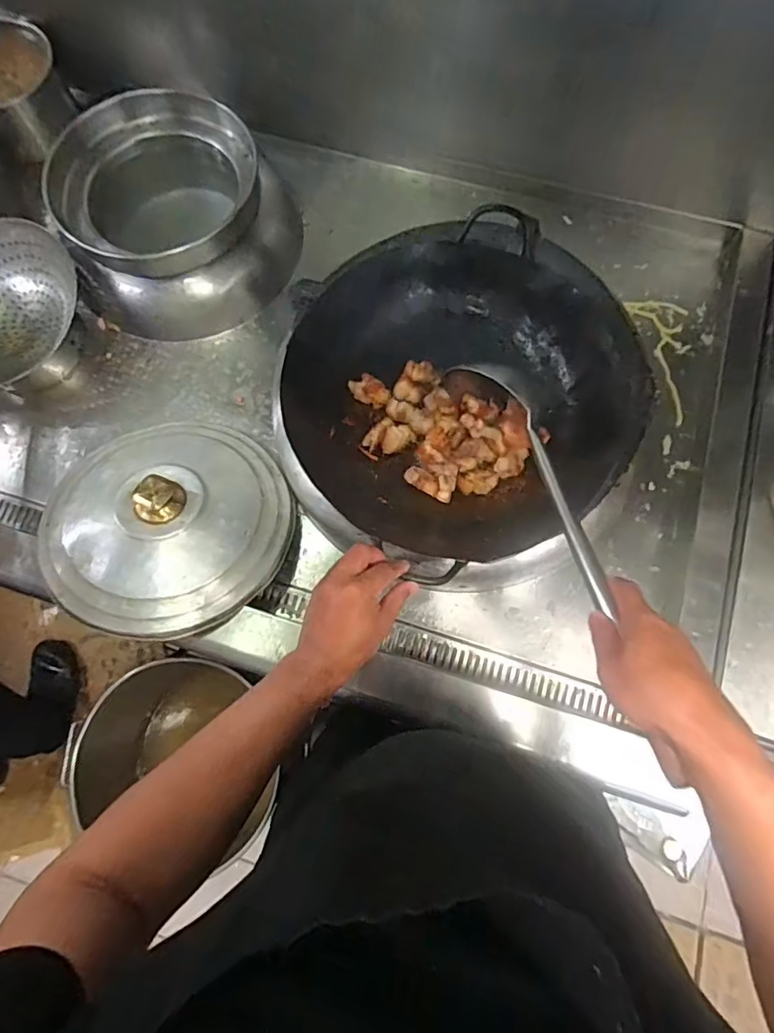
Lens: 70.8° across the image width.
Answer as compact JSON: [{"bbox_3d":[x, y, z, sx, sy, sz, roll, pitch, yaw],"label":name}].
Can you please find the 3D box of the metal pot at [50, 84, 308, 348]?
[{"bbox_3d":[-0.332,-0.481,0.863,0.346,0.182,0.313,-18,74,-5],"label":"metal pot"}]

